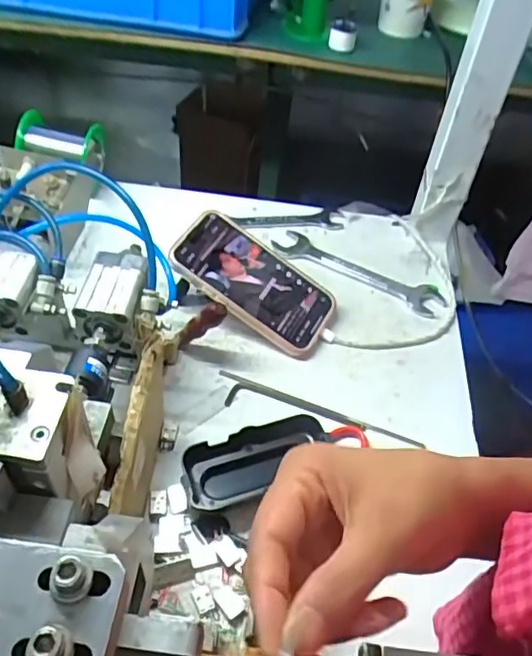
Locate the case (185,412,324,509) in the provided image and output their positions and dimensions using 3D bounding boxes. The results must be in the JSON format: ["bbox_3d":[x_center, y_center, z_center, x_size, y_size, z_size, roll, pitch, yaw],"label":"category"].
[{"bbox_3d":[-0.007,0.099,0.425,0.107,0.028,0.043,-15,52,-18],"label":"case"}]

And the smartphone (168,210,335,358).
[{"bbox_3d":[-0.010,-0.042,0.522,0.150,0.011,0.077,36,63,-4],"label":"smartphone"}]

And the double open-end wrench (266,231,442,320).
[{"bbox_3d":[0.094,-0.060,0.590,0.179,0.008,0.044,23,50,14],"label":"double open-end wrench"}]

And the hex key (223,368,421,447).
[{"bbox_3d":[0.041,0.070,0.471,0.172,0.008,0.032,17,49,9],"label":"hex key"}]

